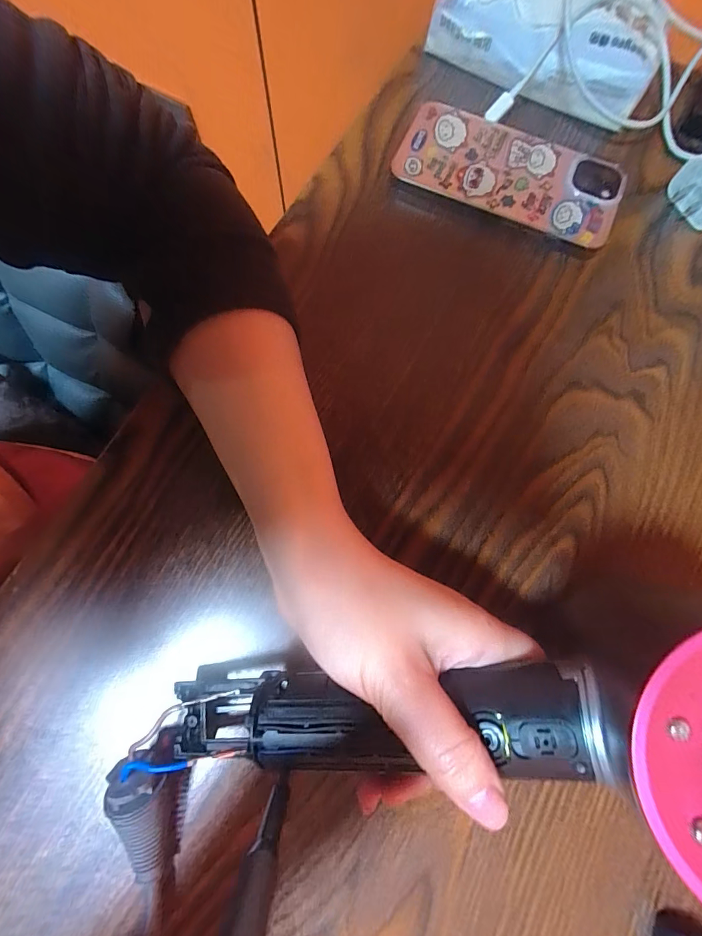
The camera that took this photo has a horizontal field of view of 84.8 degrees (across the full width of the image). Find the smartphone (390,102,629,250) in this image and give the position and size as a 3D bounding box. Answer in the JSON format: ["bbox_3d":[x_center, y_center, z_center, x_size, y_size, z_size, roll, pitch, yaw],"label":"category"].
[{"bbox_3d":[0.101,-0.185,0.242,0.138,0.007,0.061,22,82,0],"label":"smartphone"}]

